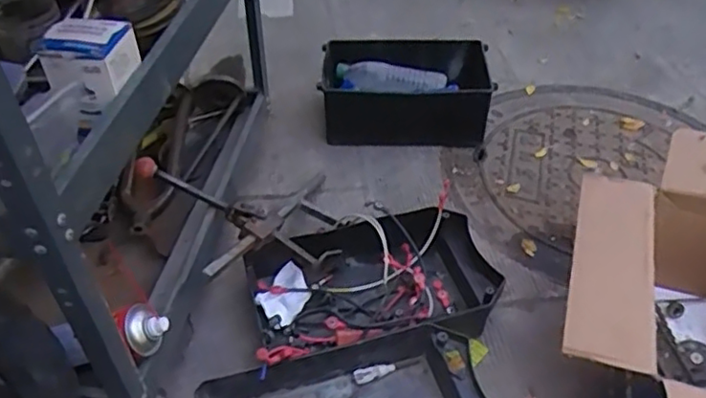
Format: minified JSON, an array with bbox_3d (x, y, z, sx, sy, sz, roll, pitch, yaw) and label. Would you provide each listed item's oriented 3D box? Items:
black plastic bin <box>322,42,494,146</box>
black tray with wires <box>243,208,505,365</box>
[{"bbox_3d":[0.107,-0.225,1.300,0.331,0.134,0.226,3,43,2],"label":"black plastic bin"},{"bbox_3d":[0.024,0.134,0.949,0.356,0.085,0.239,-12,44,-14],"label":"black tray with wires"}]

